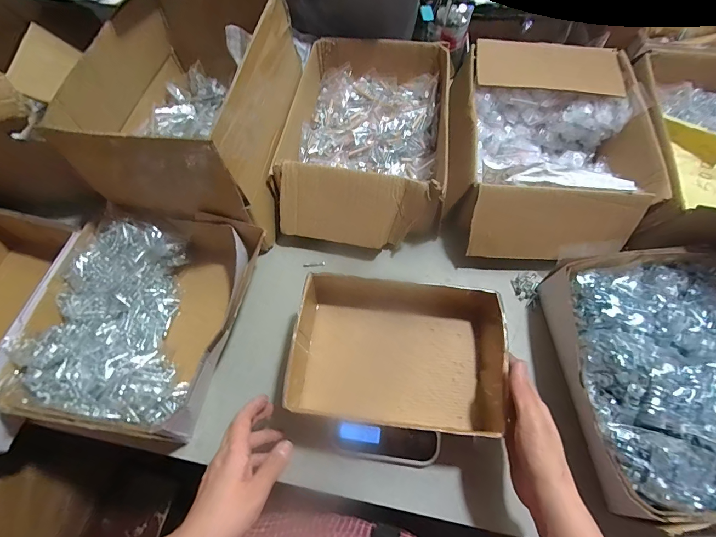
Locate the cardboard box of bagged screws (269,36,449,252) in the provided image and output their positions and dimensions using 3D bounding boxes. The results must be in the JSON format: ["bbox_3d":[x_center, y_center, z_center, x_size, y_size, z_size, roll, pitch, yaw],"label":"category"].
[{"bbox_3d":[0.022,-0.220,0.611,0.254,0.099,0.362,9,66,6],"label":"cardboard box of bagged screws"}]

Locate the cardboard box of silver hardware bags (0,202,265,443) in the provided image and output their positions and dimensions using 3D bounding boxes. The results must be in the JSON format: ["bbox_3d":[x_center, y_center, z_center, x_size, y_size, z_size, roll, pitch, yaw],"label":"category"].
[{"bbox_3d":[-0.294,0.070,0.506,0.263,0.108,0.288,7,66,5],"label":"cardboard box of silver hardware bags"}]

